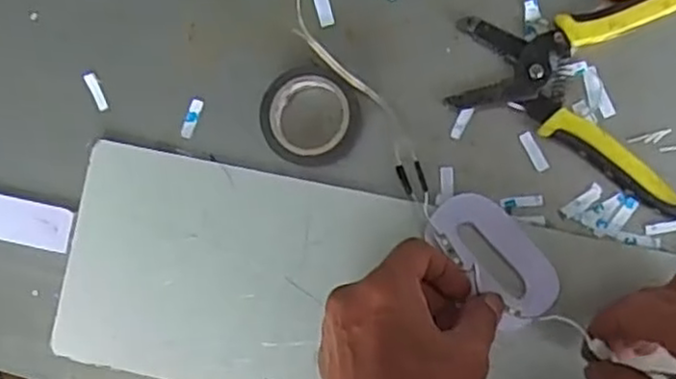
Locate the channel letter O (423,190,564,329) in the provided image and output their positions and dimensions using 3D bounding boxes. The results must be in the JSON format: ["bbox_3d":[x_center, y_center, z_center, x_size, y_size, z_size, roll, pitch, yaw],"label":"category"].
[{"bbox_3d":[0.094,0.039,0.425,0.044,0.011,0.084,-41,84,3],"label":"channel letter O"}]

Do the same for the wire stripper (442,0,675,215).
[{"bbox_3d":[0.150,-0.075,0.424,0.150,0.013,0.134,19,89,6],"label":"wire stripper"}]

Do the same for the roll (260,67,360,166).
[{"bbox_3d":[-0.016,-0.044,0.439,0.057,0.019,0.056,0,87,6],"label":"roll"}]

